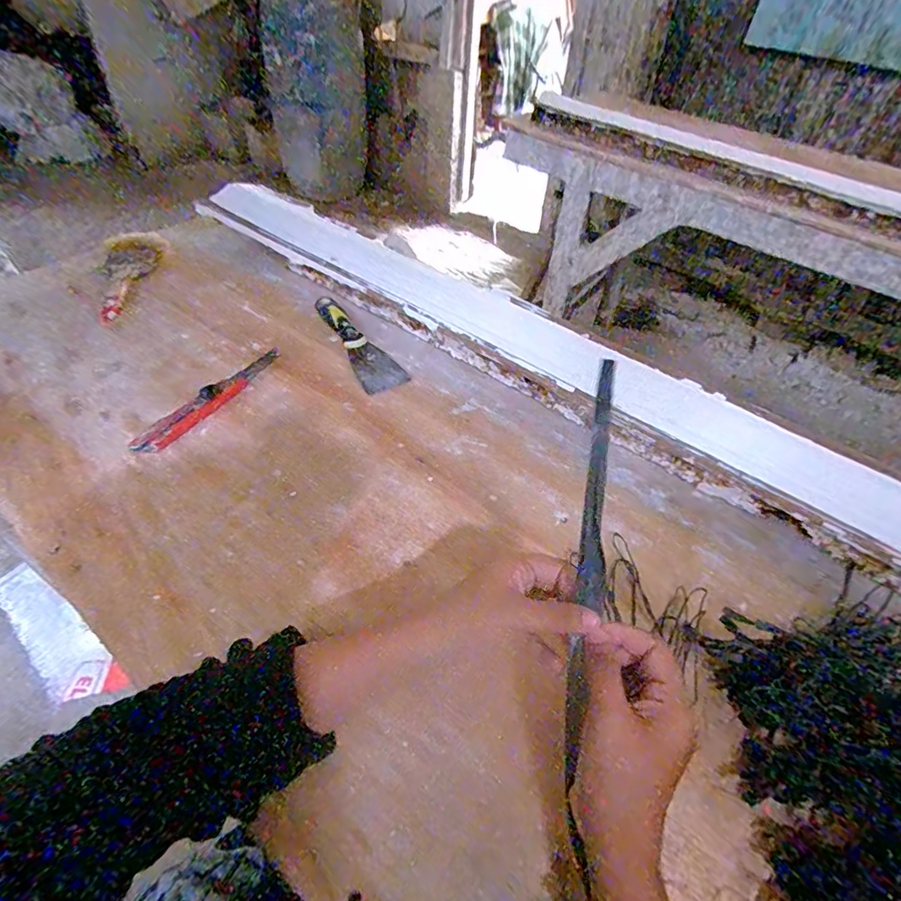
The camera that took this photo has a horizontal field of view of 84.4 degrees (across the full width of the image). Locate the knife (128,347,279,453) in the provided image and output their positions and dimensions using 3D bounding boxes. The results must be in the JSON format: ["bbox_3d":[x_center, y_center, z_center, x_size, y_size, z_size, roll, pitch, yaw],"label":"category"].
[{"bbox_3d":[-0.263,-0.060,0.554,0.033,0.008,0.196,23,50,16],"label":"knife"}]

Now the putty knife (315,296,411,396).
[{"bbox_3d":[-0.117,-0.140,0.628,0.054,0.028,0.171,-25,54,-24],"label":"putty knife"}]

